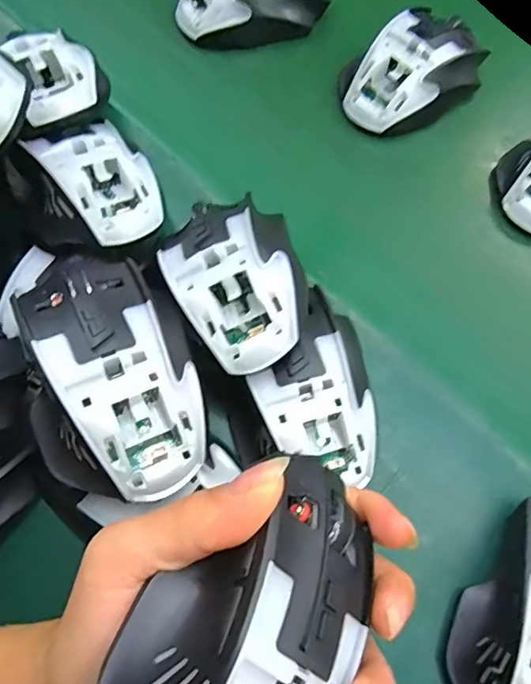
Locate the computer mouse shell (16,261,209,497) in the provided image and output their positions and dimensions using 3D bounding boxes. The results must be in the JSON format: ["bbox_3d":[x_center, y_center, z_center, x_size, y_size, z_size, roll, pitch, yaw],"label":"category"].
[{"bbox_3d":[-0.075,0.008,0.231,0.071,0.034,0.125,-26,70,-12],"label":"computer mouse shell"}]

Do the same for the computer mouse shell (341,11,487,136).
[{"bbox_3d":[0.108,-0.191,0.368,0.112,0.039,0.074,-41,74,-16],"label":"computer mouse shell"}]

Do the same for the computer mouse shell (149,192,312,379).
[{"bbox_3d":[-0.014,-0.028,0.258,0.066,0.026,0.085,-19,69,-9],"label":"computer mouse shell"}]

